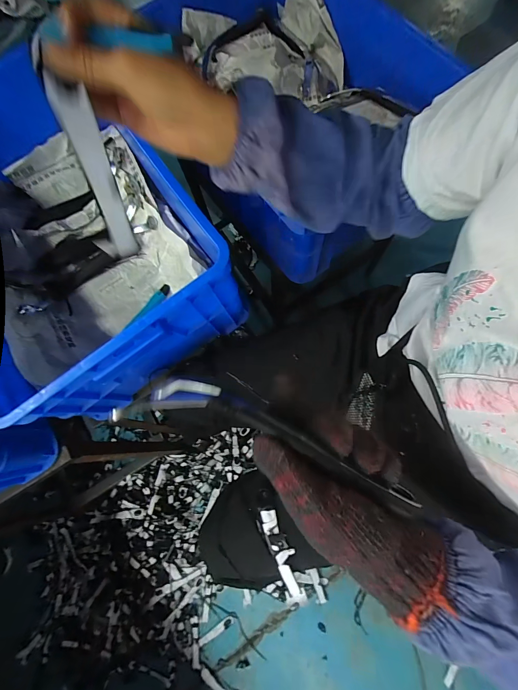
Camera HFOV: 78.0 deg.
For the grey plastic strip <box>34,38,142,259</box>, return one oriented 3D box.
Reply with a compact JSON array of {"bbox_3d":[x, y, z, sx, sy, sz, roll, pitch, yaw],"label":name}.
[{"bbox_3d":[-0.128,-0.140,0.252,0.024,0.015,0.135,-16,118,-3],"label":"grey plastic strip"}]

